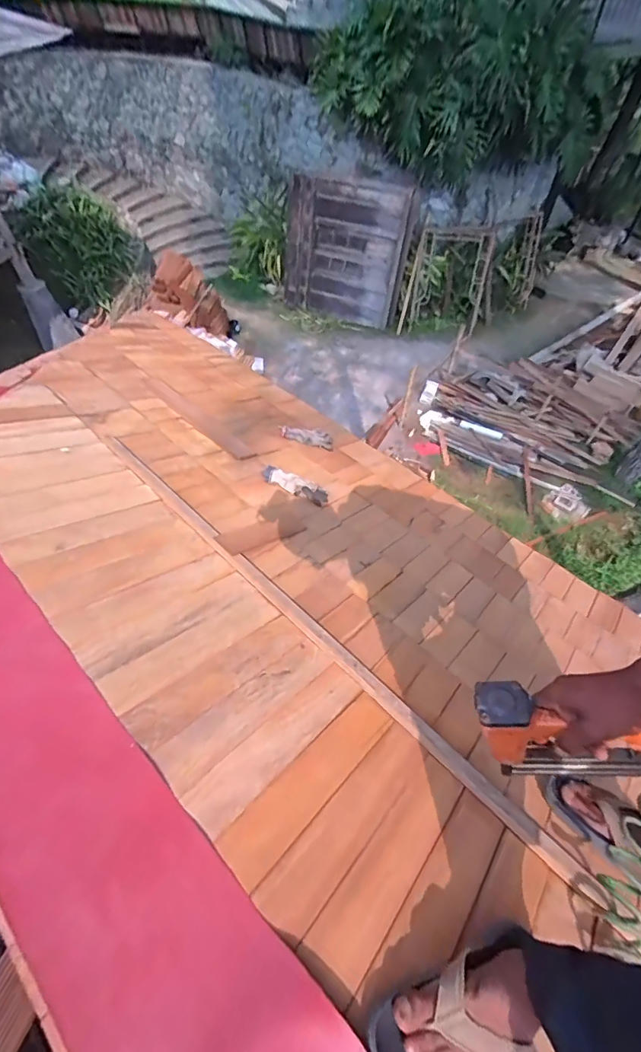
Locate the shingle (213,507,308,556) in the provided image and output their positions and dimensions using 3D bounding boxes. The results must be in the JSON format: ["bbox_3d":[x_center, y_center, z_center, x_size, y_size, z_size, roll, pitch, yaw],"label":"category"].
[{"bbox_3d":[-0.154,0.011,1.165,0.094,0.018,0.275,42,39,23],"label":"shingle"}]

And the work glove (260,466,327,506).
[{"bbox_3d":[-0.078,-0.128,1.348,0.215,0.026,0.065,25,59,-3],"label":"work glove"}]

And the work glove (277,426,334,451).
[{"bbox_3d":[-0.052,-0.344,1.641,0.203,0.027,0.095,10,56,-13],"label":"work glove"}]

